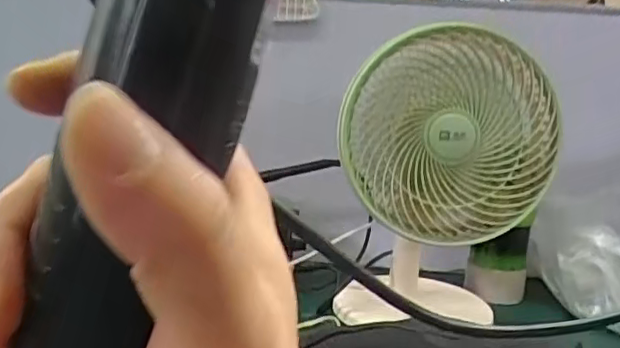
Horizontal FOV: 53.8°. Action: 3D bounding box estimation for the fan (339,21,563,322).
[{"bbox_3d":[0.149,0.015,0.667,0.208,0.312,0.192,8,9,20],"label":"fan"}]

